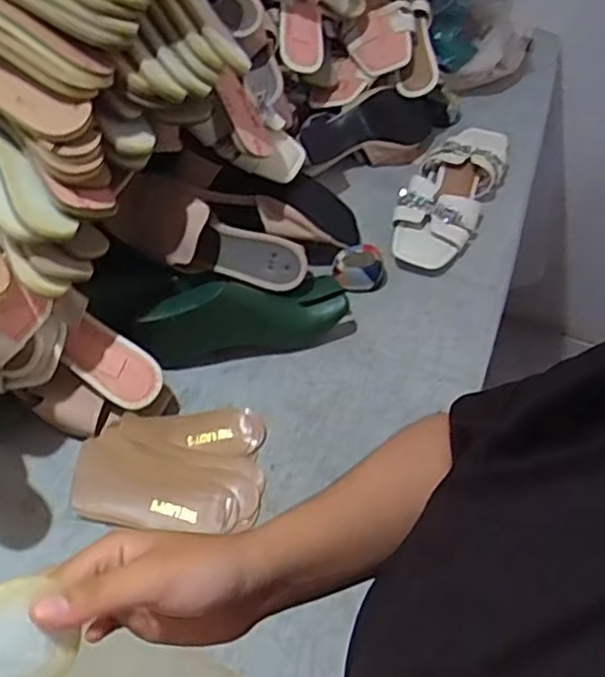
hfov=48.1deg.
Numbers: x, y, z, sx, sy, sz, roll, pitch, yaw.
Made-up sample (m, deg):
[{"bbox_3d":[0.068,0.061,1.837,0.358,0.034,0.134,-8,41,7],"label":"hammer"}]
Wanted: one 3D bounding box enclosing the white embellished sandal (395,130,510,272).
[{"bbox_3d":[0.201,-0.202,0.906,0.102,0.049,0.280,24,57,13],"label":"white embellished sandal"}]

